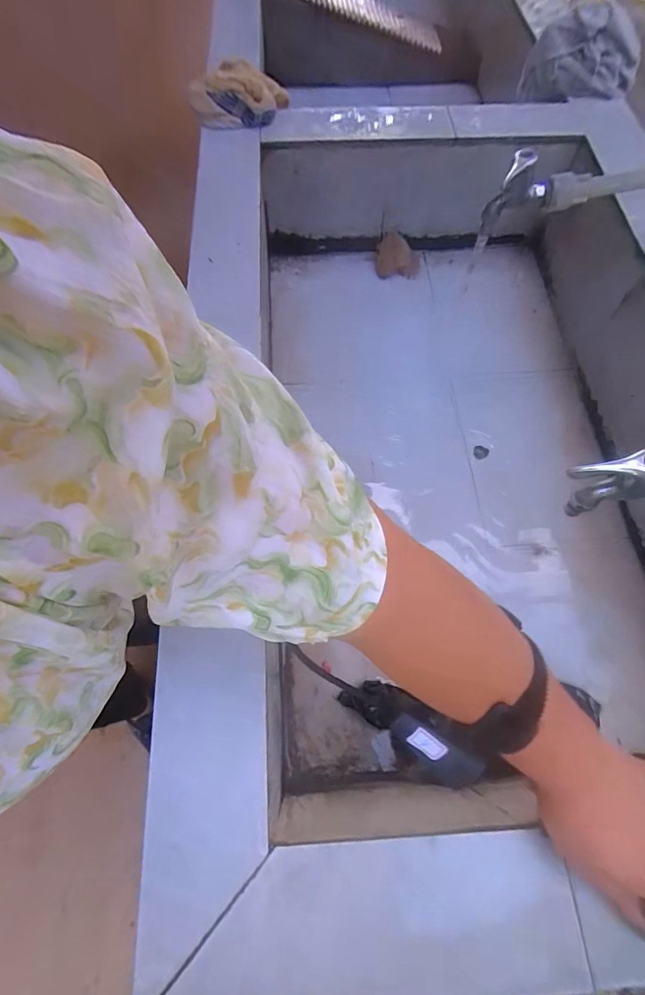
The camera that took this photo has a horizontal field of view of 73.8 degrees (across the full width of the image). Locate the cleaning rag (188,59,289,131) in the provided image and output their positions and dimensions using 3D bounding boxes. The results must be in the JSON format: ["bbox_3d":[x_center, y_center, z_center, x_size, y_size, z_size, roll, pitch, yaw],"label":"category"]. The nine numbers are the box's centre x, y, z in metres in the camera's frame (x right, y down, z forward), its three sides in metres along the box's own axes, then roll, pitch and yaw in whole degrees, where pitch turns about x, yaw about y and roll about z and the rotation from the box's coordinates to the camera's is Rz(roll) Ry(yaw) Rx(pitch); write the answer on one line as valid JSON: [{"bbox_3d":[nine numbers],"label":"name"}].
[{"bbox_3d":[-0.131,-0.605,0.648,0.142,0.061,0.074,9,66,1],"label":"cleaning rag"}]

